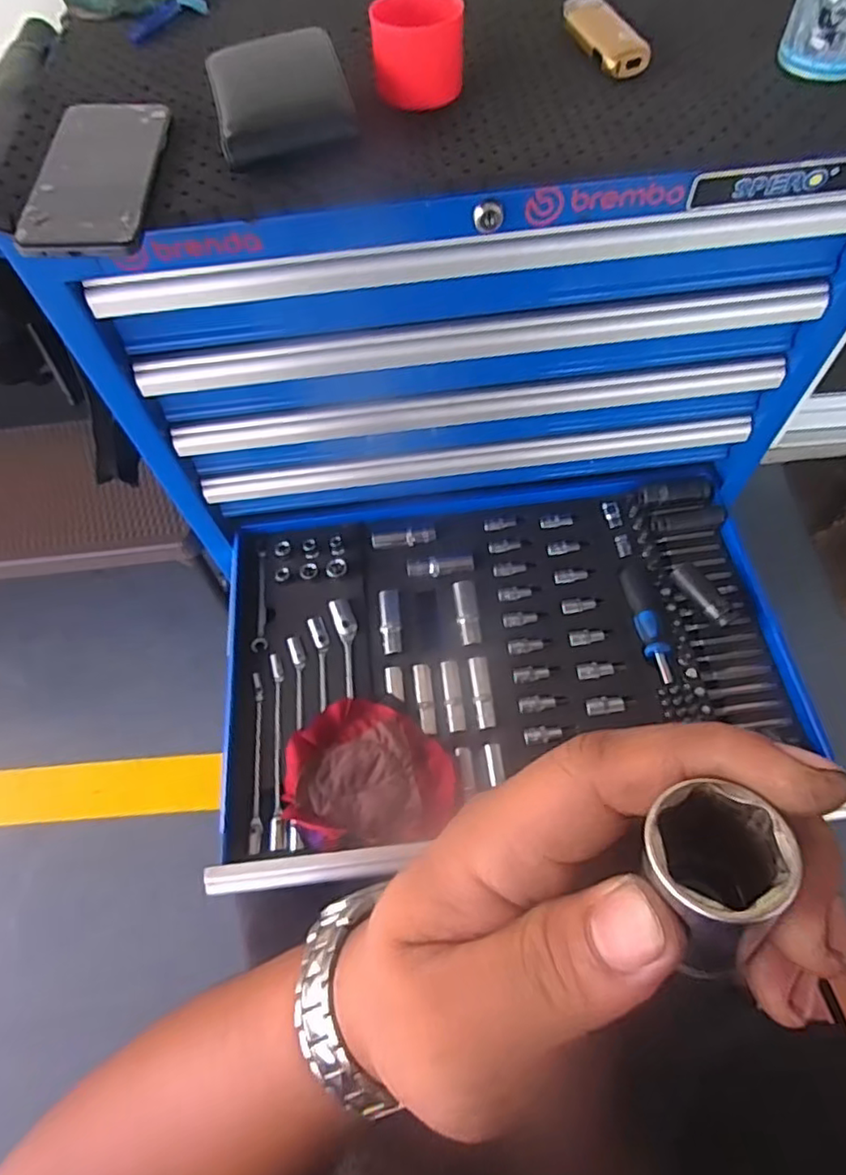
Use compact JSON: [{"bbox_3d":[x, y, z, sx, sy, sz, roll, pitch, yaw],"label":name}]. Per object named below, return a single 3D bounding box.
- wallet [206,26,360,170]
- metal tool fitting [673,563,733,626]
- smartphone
[{"bbox_3d":[-0.099,-0.340,0.414,0.091,0.033,0.104,-16,61,-5],"label":"wallet"},{"bbox_3d":[0.308,0.006,0.664,0.018,0.015,0.081,-28,63,-12],"label":"metal tool fitting"},{"bbox_3d":[-0.216,-0.280,0.407,0.077,0.015,0.163,-5,61,1],"label":"smartphone"}]

